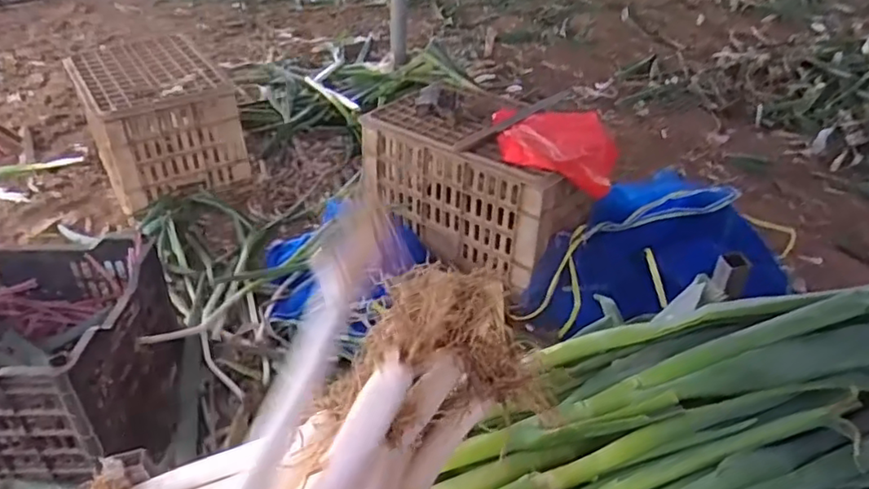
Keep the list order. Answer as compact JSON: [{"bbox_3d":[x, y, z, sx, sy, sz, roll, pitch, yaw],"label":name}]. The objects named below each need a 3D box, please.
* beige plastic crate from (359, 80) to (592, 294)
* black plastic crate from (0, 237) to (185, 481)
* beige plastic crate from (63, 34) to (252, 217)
[{"bbox_3d":[0.100,-0.141,1.394,0.293,0.277,0.486,-29,46,-36],"label":"beige plastic crate"},{"bbox_3d":[-0.699,0.183,1.013,0.479,0.247,0.335,1,36,-2],"label":"black plastic crate"},{"bbox_3d":[-0.775,-0.347,1.714,0.348,0.297,0.476,-19,40,-27],"label":"beige plastic crate"}]

